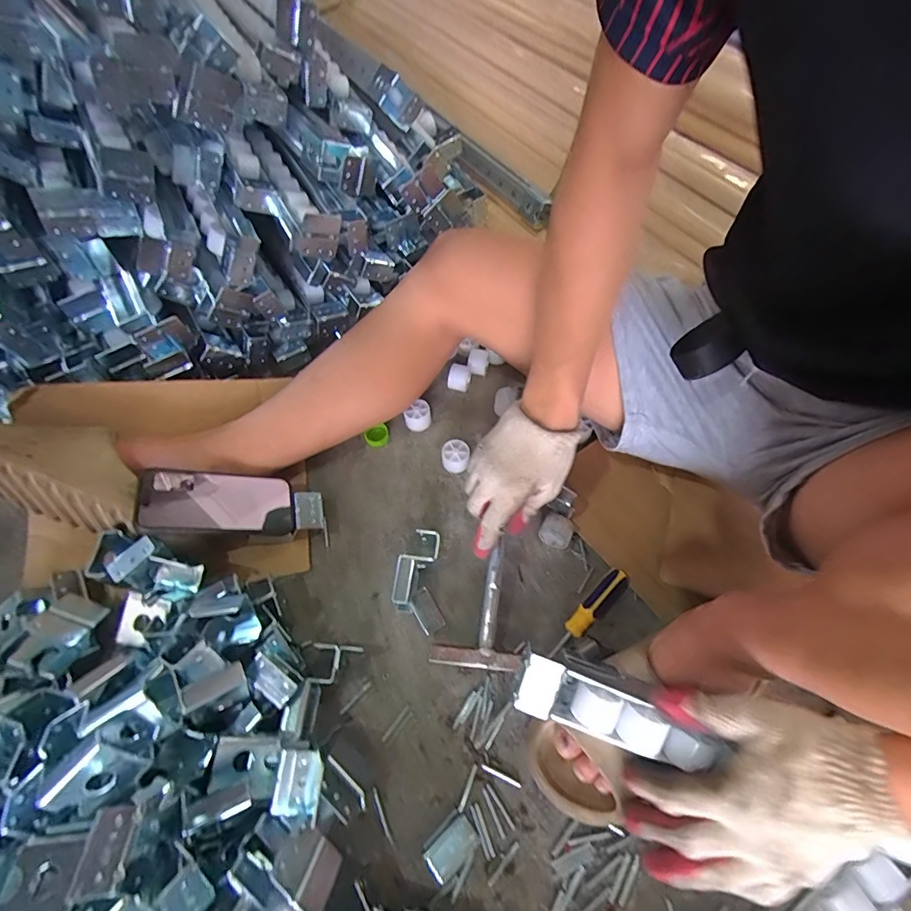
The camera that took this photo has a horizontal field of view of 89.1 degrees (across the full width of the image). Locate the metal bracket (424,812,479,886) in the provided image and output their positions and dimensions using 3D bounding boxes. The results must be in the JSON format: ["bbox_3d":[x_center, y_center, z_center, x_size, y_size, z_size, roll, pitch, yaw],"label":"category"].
[{"bbox_3d":[-0.003,0.337,0.397,0.046,0.006,0.027,-36,66,-18],"label":"metal bracket"}]

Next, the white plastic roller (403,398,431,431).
[{"bbox_3d":[-0.049,-0.052,0.606,0.034,0.035,0.028,-10,60,-5],"label":"white plastic roller"}]

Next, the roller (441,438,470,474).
[{"bbox_3d":[0.000,0.002,0.578,0.033,0.027,0.035,0,60,0],"label":"roller"}]

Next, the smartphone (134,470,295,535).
[{"bbox_3d":[-0.250,0.051,0.492,0.144,0.014,0.073,5,50,-34],"label":"smartphone"}]

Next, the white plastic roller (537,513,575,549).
[{"bbox_3d":[0.115,0.086,0.525,0.034,0.034,0.027,30,65,17],"label":"white plastic roller"}]

